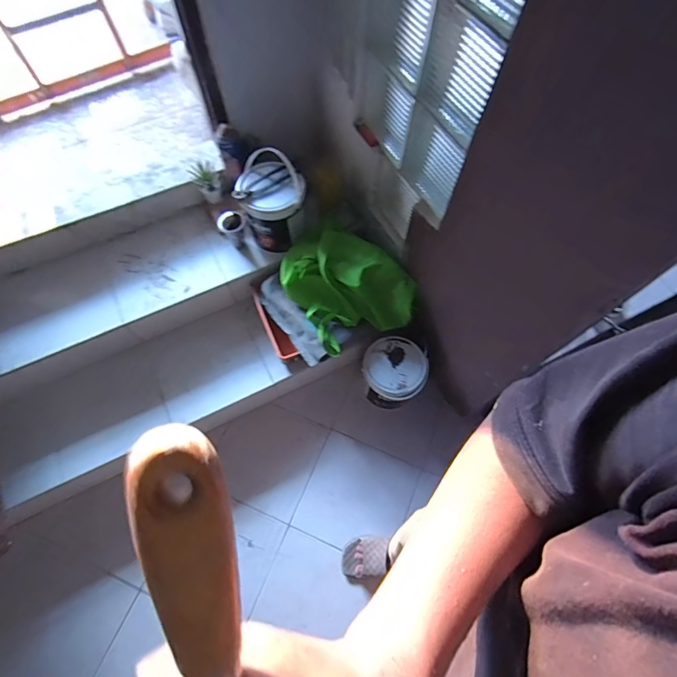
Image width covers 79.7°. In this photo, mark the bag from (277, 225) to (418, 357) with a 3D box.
[{"bbox_3d":[0.014,-0.172,1.131,0.291,0.120,0.366,-31,70,-14],"label":"bag"}]

